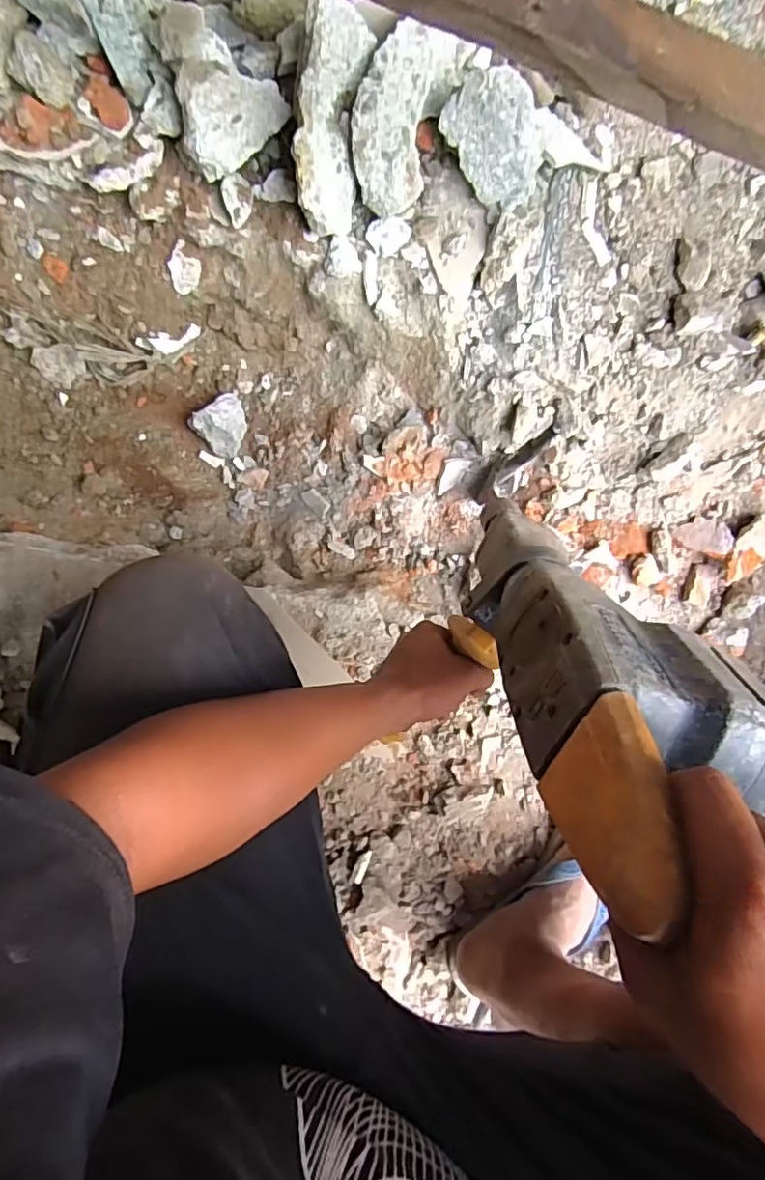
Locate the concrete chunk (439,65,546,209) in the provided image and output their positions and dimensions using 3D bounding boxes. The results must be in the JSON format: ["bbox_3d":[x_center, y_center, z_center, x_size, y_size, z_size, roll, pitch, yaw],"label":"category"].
[{"bbox_3d":[0.113,-0.436,0.548,0.078,0.026,0.111,-28,128,28],"label":"concrete chunk"}]

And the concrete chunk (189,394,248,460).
[{"bbox_3d":[-0.201,-0.213,0.728,0.067,0.044,0.059,-42,96,-2],"label":"concrete chunk"}]

